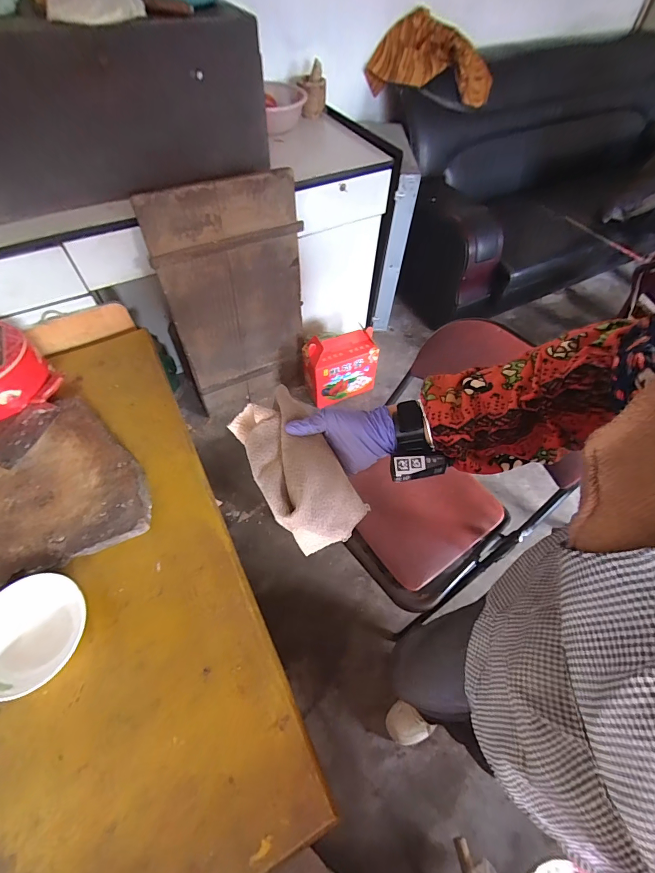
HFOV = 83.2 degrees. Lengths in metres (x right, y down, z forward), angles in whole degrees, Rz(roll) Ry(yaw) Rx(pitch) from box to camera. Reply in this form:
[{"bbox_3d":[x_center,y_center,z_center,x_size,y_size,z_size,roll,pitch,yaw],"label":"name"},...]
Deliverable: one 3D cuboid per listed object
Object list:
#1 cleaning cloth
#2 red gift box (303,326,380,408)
[{"bbox_3d":[-0.041,0.042,0.475,0.106,0.088,0.186,-28,61,-19],"label":"cleaning cloth"},{"bbox_3d":[0.063,-0.283,1.542,0.289,0.283,0.134,-17,58,-12],"label":"red gift box"}]

